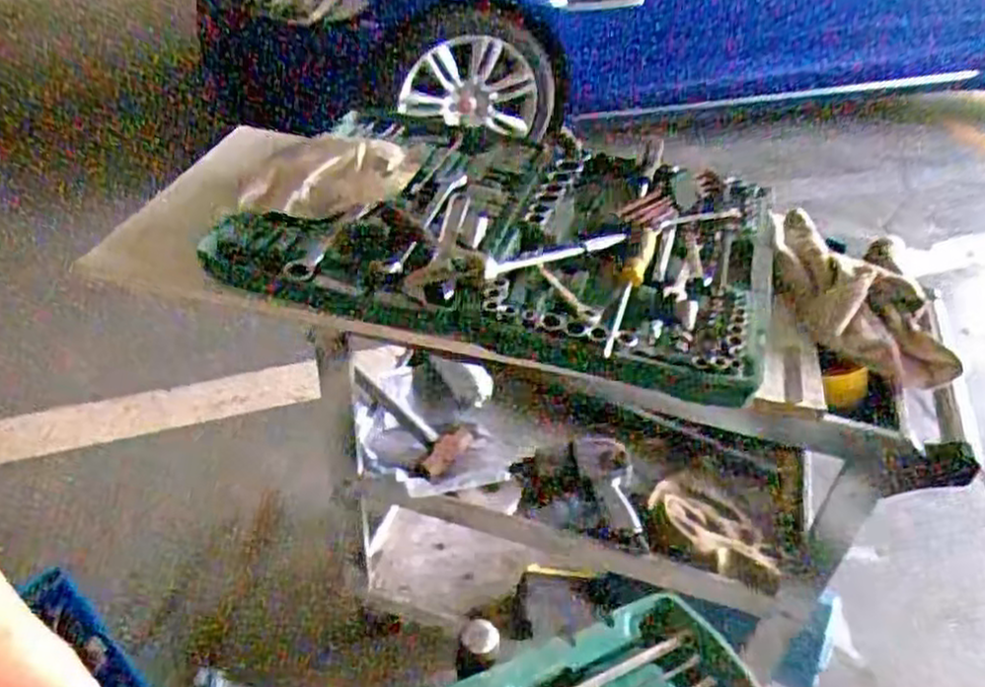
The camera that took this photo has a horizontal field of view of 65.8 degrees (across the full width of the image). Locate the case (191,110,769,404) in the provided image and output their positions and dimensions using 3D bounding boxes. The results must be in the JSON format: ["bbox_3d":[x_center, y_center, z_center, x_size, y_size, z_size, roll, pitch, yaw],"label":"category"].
[{"bbox_3d":[0.029,-0.148,0.995,0.639,0.100,0.438,15,42,12],"label":"case"}]

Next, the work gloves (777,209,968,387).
[{"bbox_3d":[0.423,-0.063,0.928,0.147,0.074,0.286,-5,42,-10],"label":"work gloves"}]

